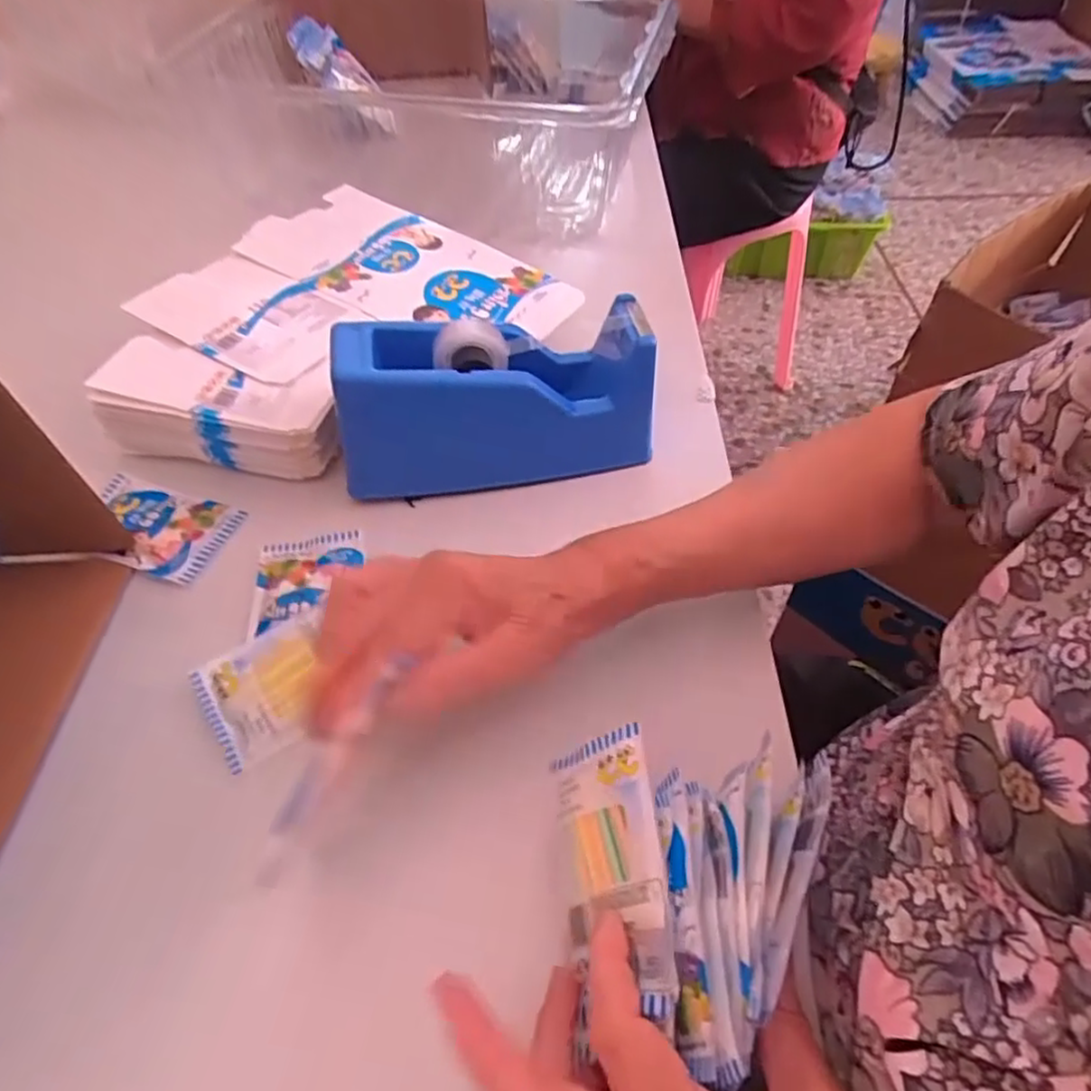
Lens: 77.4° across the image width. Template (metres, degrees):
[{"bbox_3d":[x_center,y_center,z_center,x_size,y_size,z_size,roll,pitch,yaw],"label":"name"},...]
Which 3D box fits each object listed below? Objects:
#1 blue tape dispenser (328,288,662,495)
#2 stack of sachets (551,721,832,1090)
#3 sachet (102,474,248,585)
[{"bbox_3d":[-0.031,-0.094,0.439,0.194,0.094,0.063,-7,51,-4],"label":"blue tape dispenser"},{"bbox_3d":[0.056,0.137,0.269,0.104,0.044,0.112,3,51,5],"label":"stack of sachets"},{"bbox_3d":[-0.255,-0.014,0.441,0.100,0.005,0.063,16,53,14],"label":"sachet"}]

